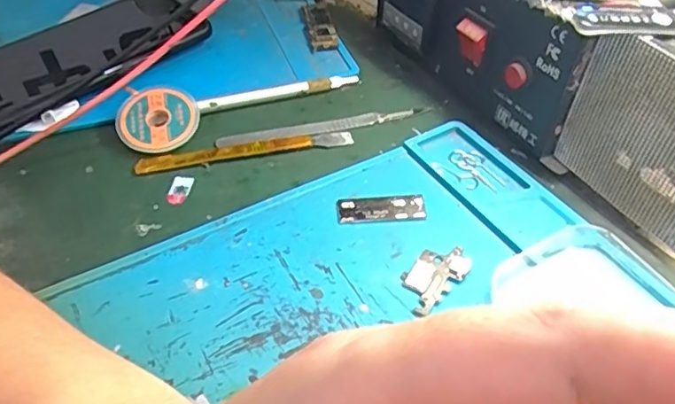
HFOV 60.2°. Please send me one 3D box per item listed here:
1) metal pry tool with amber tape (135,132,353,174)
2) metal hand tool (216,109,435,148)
[{"bbox_3d":[-0.050,-0.029,0.322,0.117,0.004,0.012,-9,46,-8],"label":"metal pry tool with amber tape"},{"bbox_3d":[-0.006,-0.044,0.337,0.125,0.005,0.013,-13,46,-12],"label":"metal hand tool"}]

